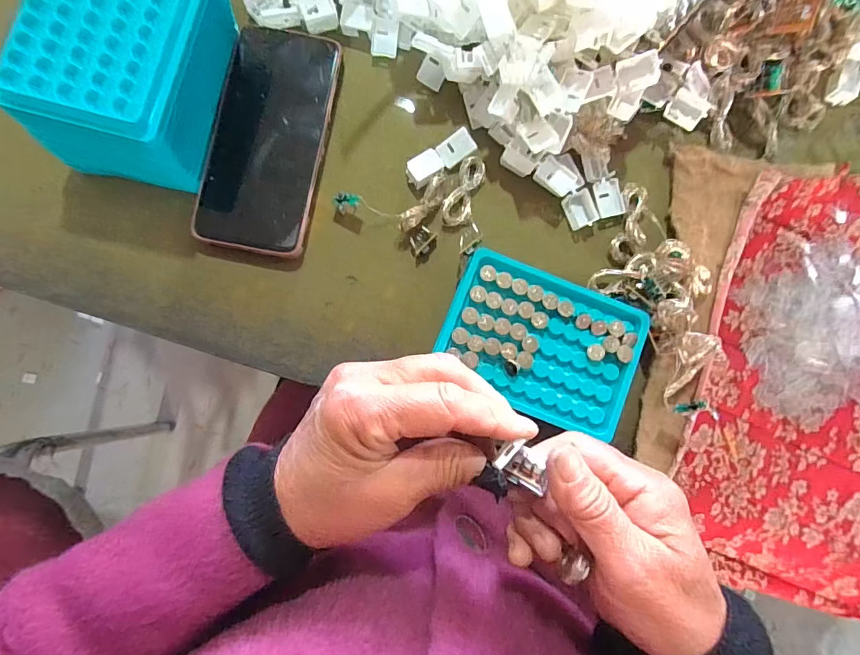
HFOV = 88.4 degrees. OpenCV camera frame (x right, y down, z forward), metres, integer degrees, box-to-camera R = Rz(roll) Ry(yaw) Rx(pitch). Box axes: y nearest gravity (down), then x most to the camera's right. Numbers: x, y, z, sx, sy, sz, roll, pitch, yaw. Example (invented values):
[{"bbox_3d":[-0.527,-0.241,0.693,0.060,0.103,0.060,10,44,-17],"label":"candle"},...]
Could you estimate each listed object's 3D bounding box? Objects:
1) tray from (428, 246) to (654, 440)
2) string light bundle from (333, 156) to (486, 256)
[{"bbox_3d":[0.075,0.011,0.310,0.131,0.026,0.092,22,84,0],"label":"tray"},{"bbox_3d":[-0.004,-0.079,0.318,0.111,0.024,0.067,-19,85,-4],"label":"string light bundle"}]

